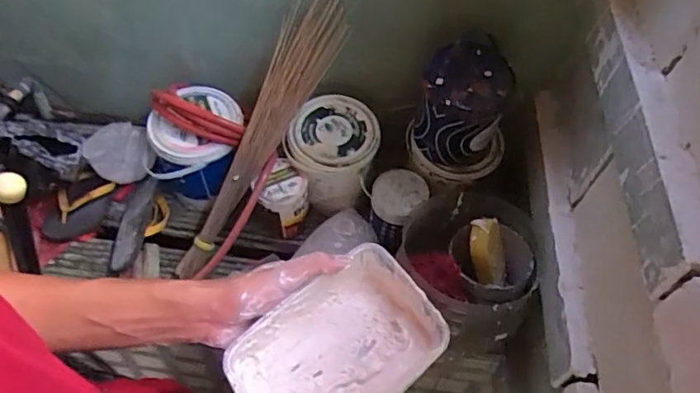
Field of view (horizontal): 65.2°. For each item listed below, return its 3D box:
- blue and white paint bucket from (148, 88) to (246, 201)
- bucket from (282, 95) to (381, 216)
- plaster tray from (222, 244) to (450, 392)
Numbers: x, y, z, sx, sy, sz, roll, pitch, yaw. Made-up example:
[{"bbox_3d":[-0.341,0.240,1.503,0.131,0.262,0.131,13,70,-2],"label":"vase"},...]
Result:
[{"bbox_3d":[-0.307,-0.095,1.106,0.167,0.192,0.167,3,52,-3],"label":"blue and white paint bucket"},{"bbox_3d":[-0.032,-0.086,1.107,0.166,0.157,0.166,3,52,-3],"label":"bucket"},{"bbox_3d":[-0.008,0.128,0.446,0.166,0.053,0.111,-36,63,-28],"label":"plaster tray"}]

